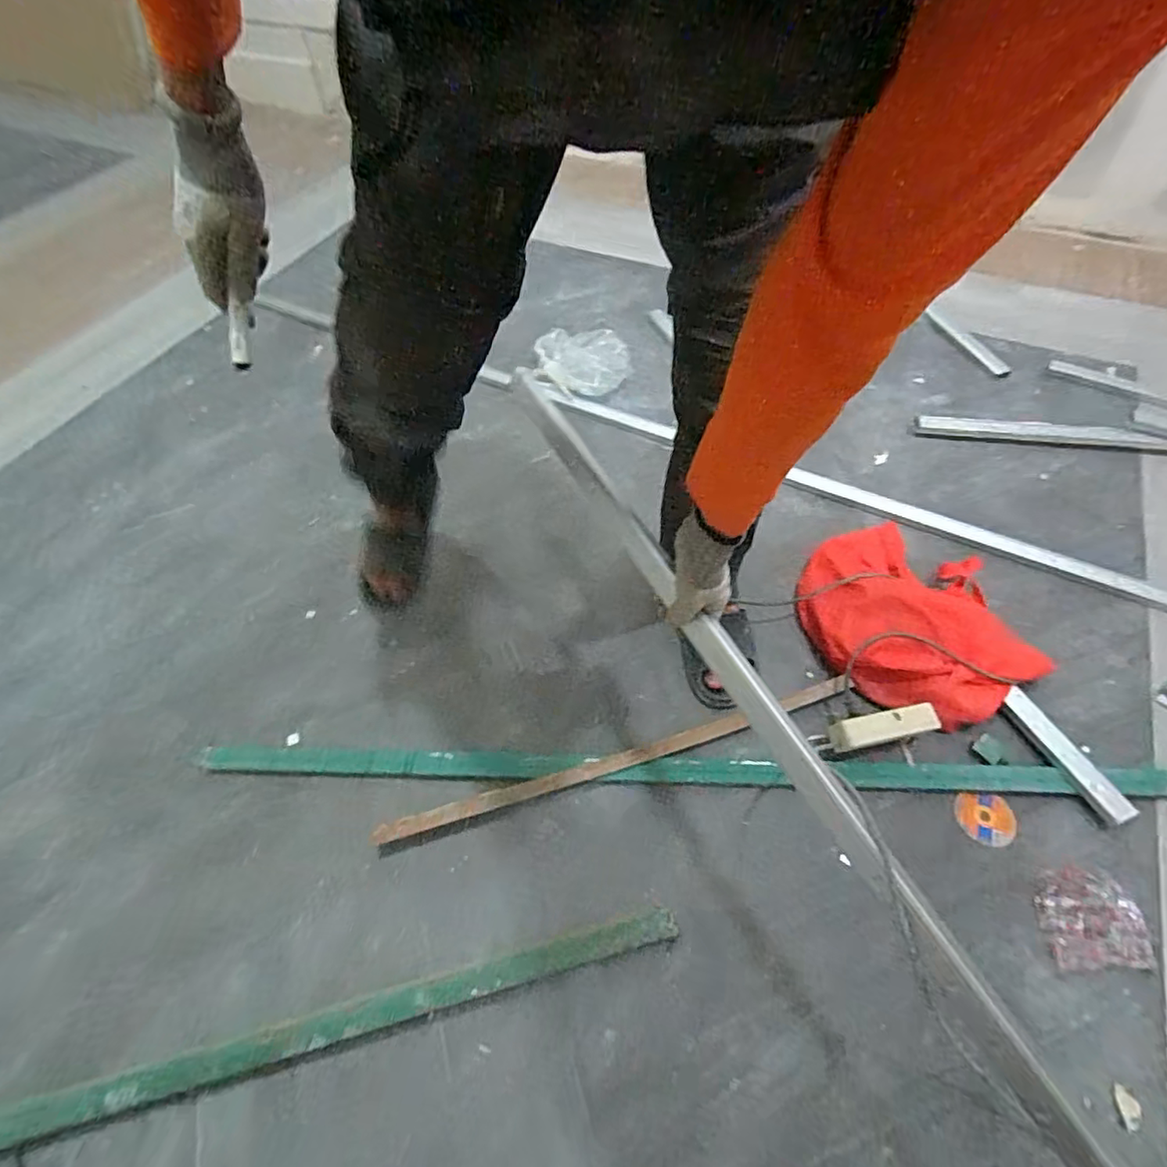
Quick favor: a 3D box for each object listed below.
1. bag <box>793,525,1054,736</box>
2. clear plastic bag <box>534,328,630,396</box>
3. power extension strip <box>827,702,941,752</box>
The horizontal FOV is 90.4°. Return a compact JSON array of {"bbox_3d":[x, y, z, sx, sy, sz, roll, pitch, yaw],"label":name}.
[{"bbox_3d":[0.575,0.055,1.026,0.359,0.078,0.387,-31,62,-16],"label":"bag"},{"bbox_3d":[-0.009,-0.585,1.491,0.280,0.037,0.203,34,65,21],"label":"clear plastic bag"},{"bbox_3d":[0.468,0.224,0.904,0.171,0.029,0.046,-10,56,-5],"label":"power extension strip"}]

